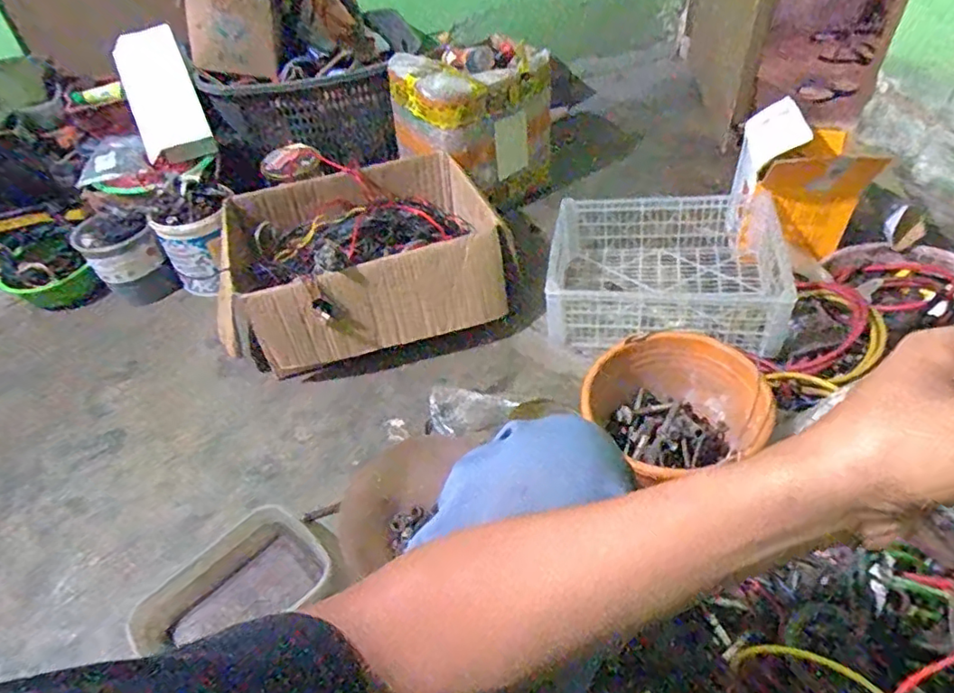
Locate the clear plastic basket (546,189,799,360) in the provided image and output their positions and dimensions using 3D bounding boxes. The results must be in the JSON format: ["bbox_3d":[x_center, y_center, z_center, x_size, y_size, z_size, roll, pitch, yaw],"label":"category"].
[{"bbox_3d":[0.366,-0.149,1.161,0.423,0.136,0.323,6,46,11],"label":"clear plastic basket"}]

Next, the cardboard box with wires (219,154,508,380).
[{"bbox_3d":[-0.232,-0.176,1.151,0.528,0.180,0.355,-13,46,-7],"label":"cardboard box with wires"}]

